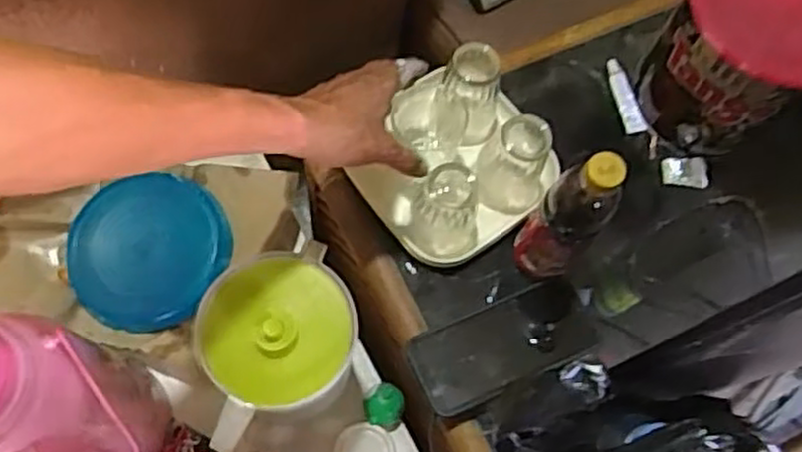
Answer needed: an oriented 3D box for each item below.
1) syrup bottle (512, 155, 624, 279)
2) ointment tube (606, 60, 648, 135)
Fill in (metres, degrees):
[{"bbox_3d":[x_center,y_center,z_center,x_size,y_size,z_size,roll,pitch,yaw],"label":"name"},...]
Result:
[{"bbox_3d":[0.141,-0.005,0.637,0.059,0.181,0.052,34,70,8],"label":"syrup bottle"},{"bbox_3d":[0.241,-0.140,0.807,0.021,0.016,0.087,-14,71,-10],"label":"ointment tube"}]

